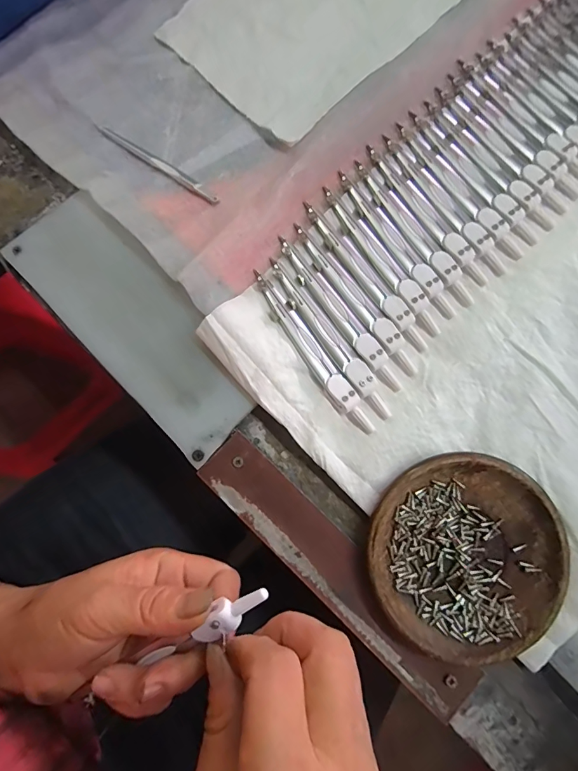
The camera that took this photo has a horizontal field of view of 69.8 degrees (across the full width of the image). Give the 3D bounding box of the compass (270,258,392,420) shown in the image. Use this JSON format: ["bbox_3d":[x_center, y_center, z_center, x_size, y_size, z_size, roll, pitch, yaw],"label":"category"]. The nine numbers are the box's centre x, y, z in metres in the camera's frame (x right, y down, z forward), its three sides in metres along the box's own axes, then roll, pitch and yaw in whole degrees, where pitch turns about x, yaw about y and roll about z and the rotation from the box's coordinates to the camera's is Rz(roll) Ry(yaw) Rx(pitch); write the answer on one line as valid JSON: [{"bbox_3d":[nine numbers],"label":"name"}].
[{"bbox_3d":[0.027,-0.033,0.270,0.016,0.005,0.126,-34,81,-6],"label":"compass"}]

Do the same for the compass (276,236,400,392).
[{"bbox_3d":[0.033,-0.049,0.275,0.015,0.007,0.124,-35,81,-6],"label":"compass"}]

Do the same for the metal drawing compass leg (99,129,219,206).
[{"bbox_3d":[-0.094,-0.162,0.299,0.107,0.005,0.011,34,82,7],"label":"metal drawing compass leg"}]

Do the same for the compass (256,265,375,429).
[{"bbox_3d":[0.014,-0.023,0.266,0.015,0.007,0.124,-34,81,-6],"label":"compass"}]

